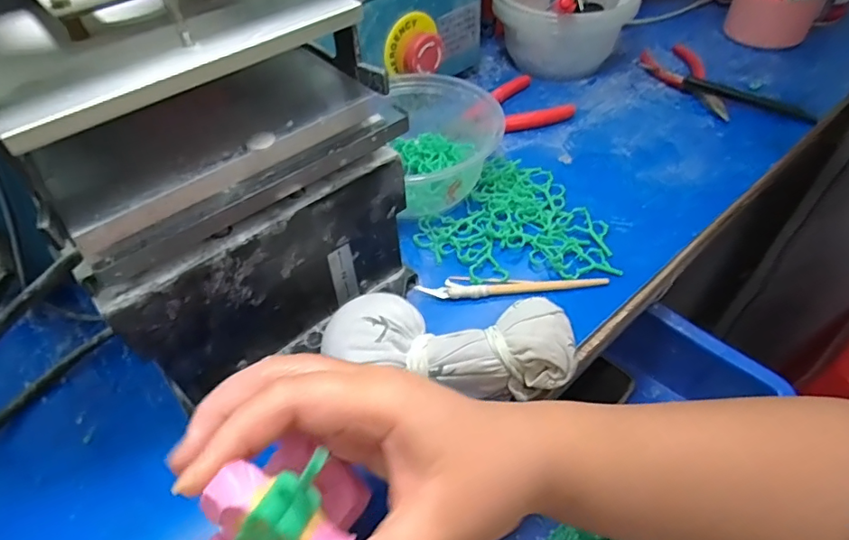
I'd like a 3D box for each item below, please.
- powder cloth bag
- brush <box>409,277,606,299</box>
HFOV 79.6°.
[{"bbox_3d":[0.015,0.045,0.286,0.132,0.044,0.055,1,49,5],"label":"powder cloth bag"},{"bbox_3d":[0.058,0.010,0.338,0.122,0.006,0.015,-2,49,2],"label":"brush"}]

